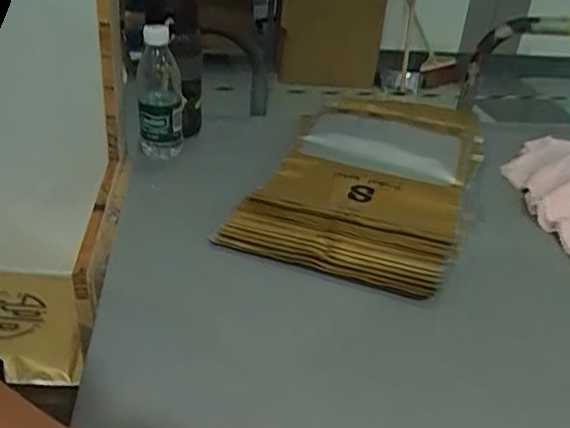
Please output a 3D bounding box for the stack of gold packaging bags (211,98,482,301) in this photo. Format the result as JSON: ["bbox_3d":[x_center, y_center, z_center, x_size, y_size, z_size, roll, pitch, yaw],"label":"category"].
[{"bbox_3d":[0.118,-0.069,0.819,0.262,0.051,0.498,12,31,12],"label":"stack of gold packaging bags"}]

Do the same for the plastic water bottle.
[{"bbox_3d":[-0.171,-0.165,0.817,0.061,0.170,0.059,-4,32,-12],"label":"plastic water bottle"}]

